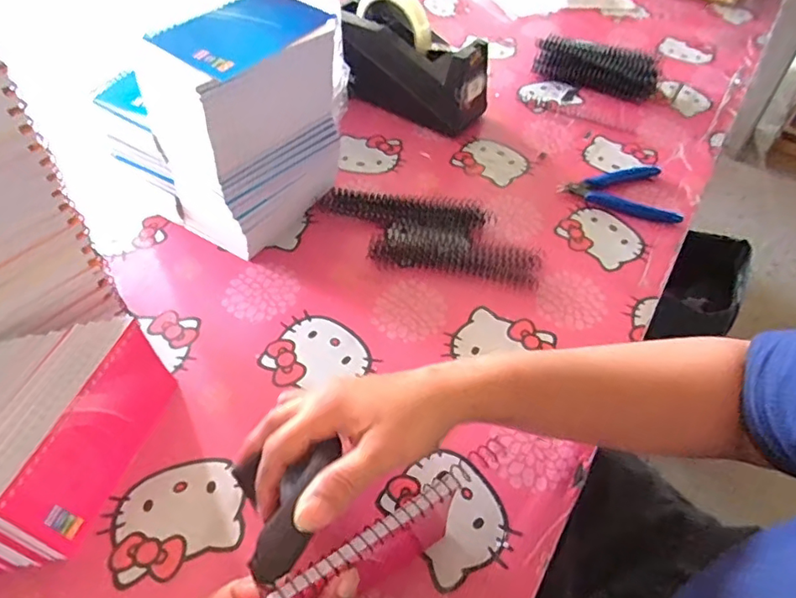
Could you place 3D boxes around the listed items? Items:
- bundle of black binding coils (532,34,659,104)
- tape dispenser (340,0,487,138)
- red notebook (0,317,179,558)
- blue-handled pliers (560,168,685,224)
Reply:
[{"bbox_3d":[0.260,-0.307,0.718,0.158,0.050,0.043,25,53,18],"label":"bundle of black binding coils"},{"bbox_3d":[0.008,-0.281,0.638,0.195,0.121,0.079,25,53,18],"label":"tape dispenser"},{"bbox_3d":[-0.188,0.082,0.353,0.005,0.075,0.141,9,49,13],"label":"red notebook"},{"bbox_3d":[0.243,-0.125,0.588,0.120,0.008,0.088,18,51,13],"label":"blue-handled pliers"}]

